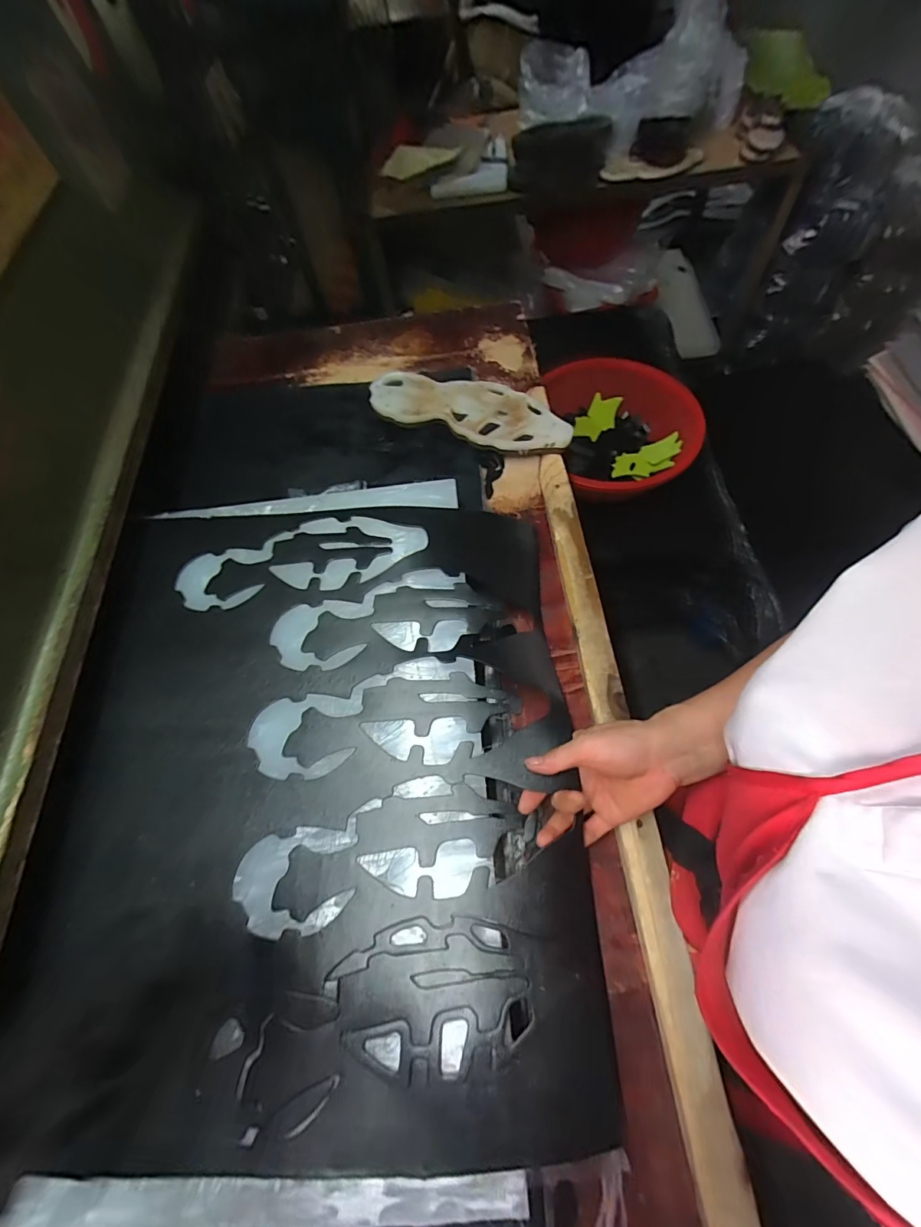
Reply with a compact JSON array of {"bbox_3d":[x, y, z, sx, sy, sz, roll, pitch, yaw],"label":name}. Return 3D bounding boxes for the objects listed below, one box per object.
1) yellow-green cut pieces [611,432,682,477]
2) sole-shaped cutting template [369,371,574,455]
[{"bbox_3d":[0.442,-0.371,1.099,0.148,0.023,0.095,-7,68,22],"label":"yellow-green cut pieces"},{"bbox_3d":[0.013,-0.275,0.617,0.272,0.018,0.097,21,74,10],"label":"sole-shaped cutting template"}]

